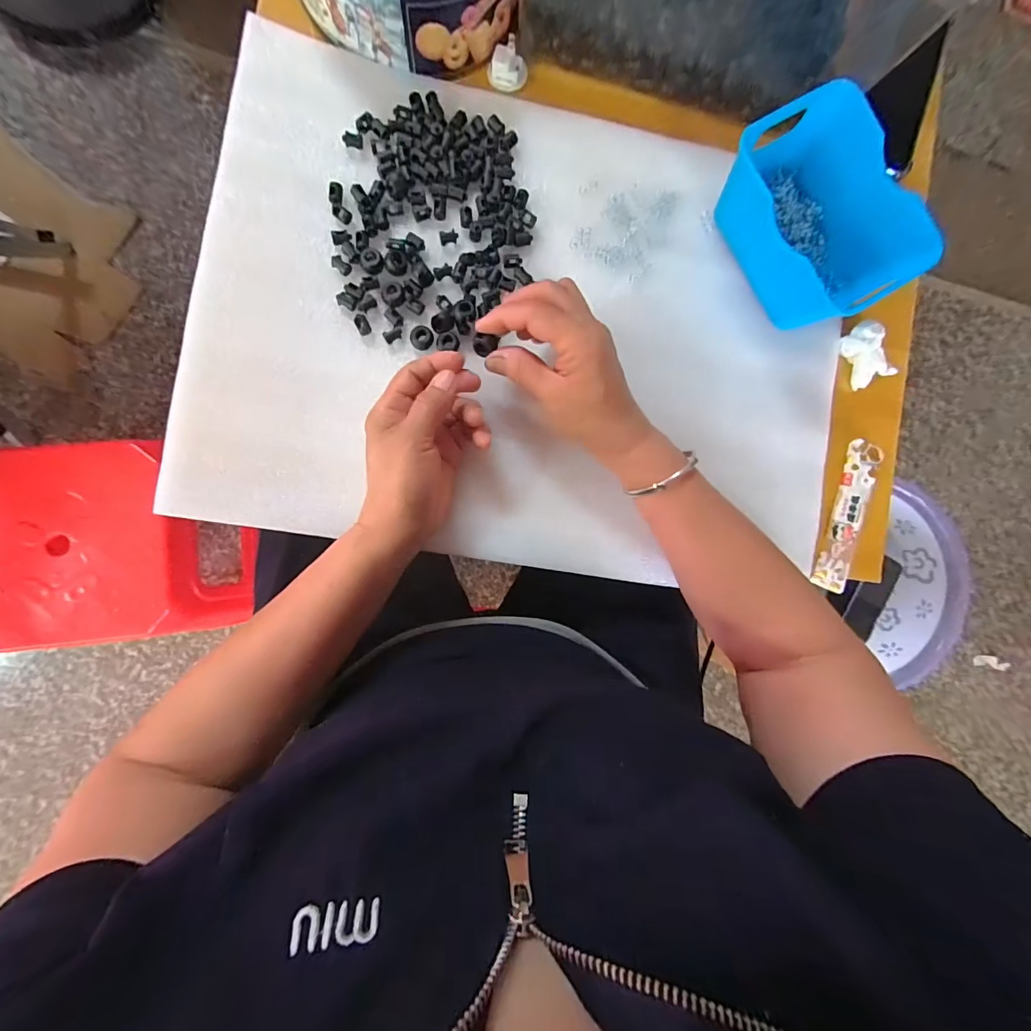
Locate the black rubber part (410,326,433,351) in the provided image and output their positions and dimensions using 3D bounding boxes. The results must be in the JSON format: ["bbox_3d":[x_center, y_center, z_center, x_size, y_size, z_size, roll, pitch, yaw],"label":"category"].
[{"bbox_3d":[-0.073,-0.138,0.345,0.017,0.008,0.017,0,91,-5],"label":"black rubber part"}]

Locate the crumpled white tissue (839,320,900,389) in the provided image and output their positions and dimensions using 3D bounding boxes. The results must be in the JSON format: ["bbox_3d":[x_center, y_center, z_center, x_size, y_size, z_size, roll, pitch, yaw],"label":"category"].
[{"bbox_3d":[0.306,-0.140,0.386,0.024,0.024,0.052,-26,93,-5],"label":"crumpled white tissue"}]

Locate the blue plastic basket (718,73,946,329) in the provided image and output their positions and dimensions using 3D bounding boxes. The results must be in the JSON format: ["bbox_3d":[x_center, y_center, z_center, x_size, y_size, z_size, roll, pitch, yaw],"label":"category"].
[{"bbox_3d":[0.231,-0.229,0.341,0.104,0.076,0.149,-34,94,-4],"label":"blue plastic basket"}]

